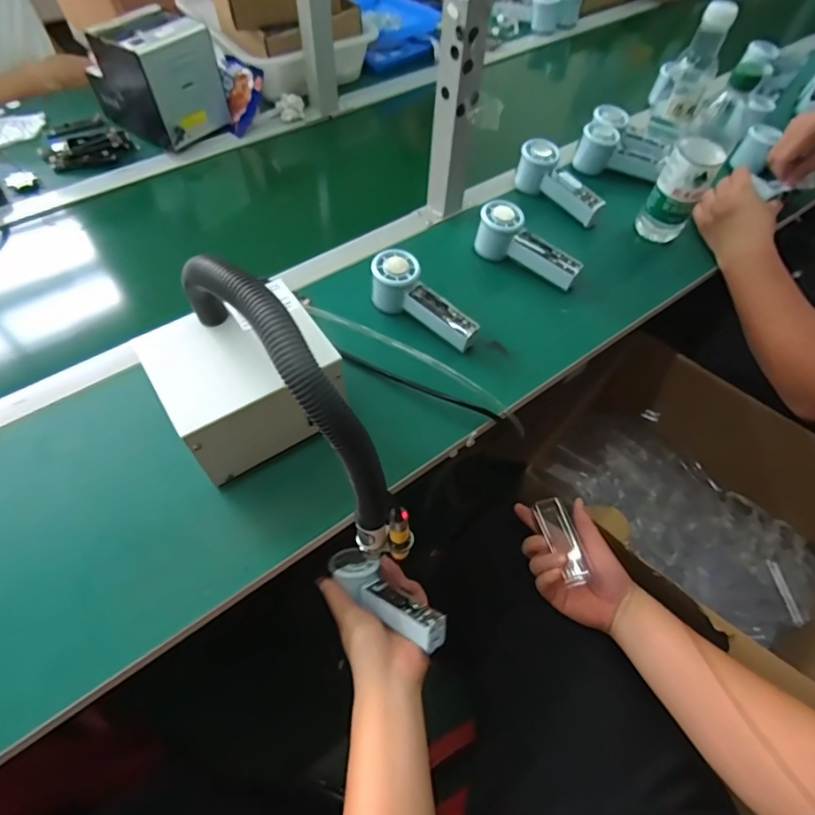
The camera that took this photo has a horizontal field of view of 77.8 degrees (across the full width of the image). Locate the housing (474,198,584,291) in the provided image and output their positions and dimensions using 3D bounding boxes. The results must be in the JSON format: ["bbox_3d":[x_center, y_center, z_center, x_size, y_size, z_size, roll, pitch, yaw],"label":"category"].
[{"bbox_3d":[0.166,-0.218,0.676,0.142,0.058,0.048,29,61,15],"label":"housing"}]

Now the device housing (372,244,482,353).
[{"bbox_3d":[0.018,-0.125,0.621,0.150,0.057,0.052,42,64,8],"label":"device housing"}]

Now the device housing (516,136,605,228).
[{"bbox_3d":[0.224,-0.334,0.752,0.048,0.057,0.147,-29,63,-20],"label":"device housing"}]

